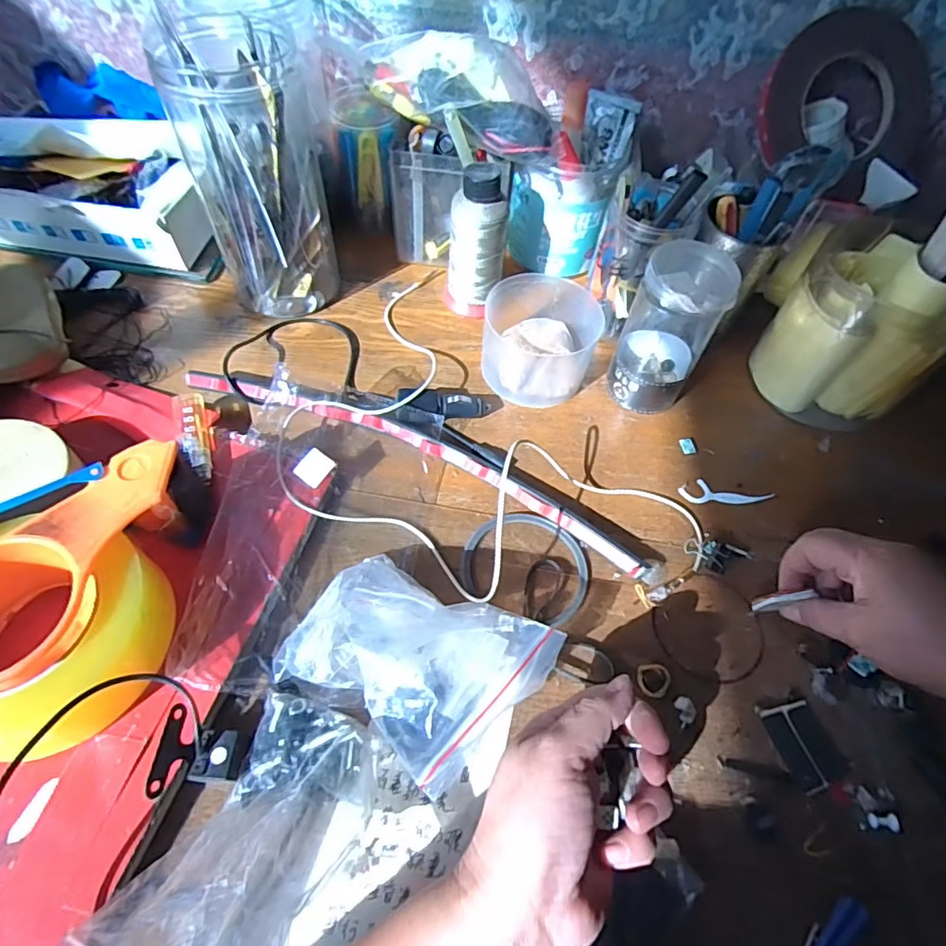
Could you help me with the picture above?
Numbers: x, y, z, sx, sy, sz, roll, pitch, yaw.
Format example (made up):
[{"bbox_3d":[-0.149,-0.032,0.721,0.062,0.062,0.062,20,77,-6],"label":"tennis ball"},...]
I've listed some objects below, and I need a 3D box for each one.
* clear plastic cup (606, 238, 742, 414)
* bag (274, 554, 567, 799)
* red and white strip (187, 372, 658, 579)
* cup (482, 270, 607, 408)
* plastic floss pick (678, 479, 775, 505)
[{"bbox_3d":[0.154,-0.110,0.427,0.062,0.120,0.068,2,57,-2],"label":"clear plastic cup"},{"bbox_3d":[-0.033,0.103,0.305,0.128,0.064,0.097,31,60,16],"label":"bag"},{"bbox_3d":[-0.047,-0.015,0.407,0.381,0.016,0.042,23,50,10],"label":"red and white strip"},{"bbox_3d":[0.054,-0.113,0.459,0.094,0.057,0.095,2,57,-2],"label":"cup"},{"bbox_3d":[0.200,0.015,0.421,0.074,0.004,0.020,0,57,-3],"label":"plastic floss pick"}]

